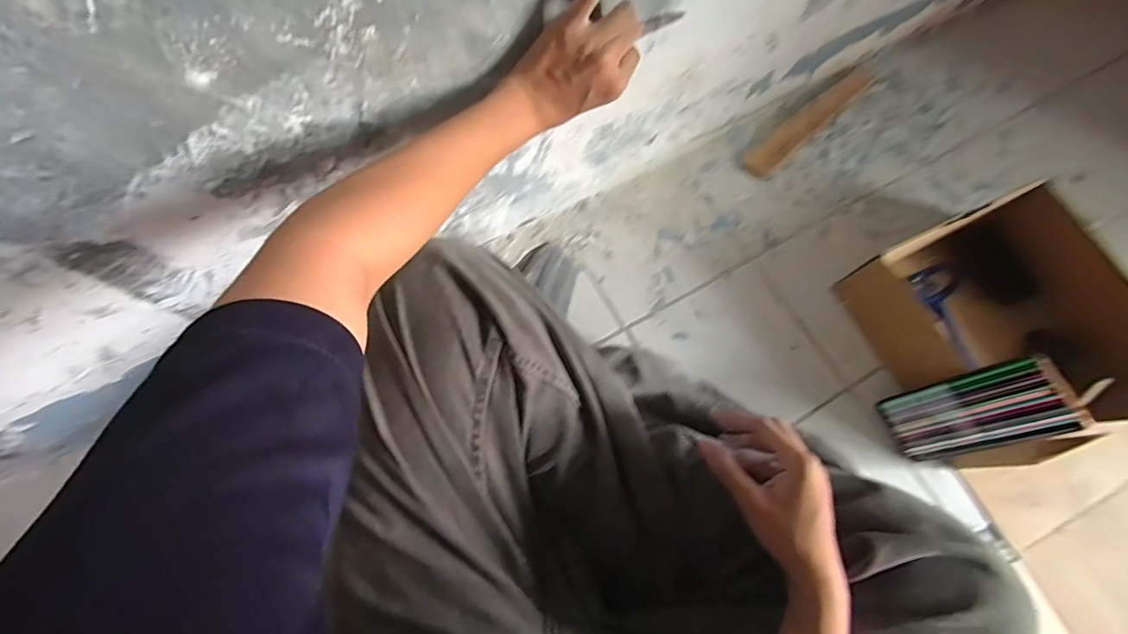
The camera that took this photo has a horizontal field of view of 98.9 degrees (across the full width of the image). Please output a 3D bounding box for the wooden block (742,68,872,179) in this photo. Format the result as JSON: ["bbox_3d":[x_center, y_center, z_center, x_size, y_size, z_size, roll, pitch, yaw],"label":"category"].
[{"bbox_3d":[0.366,-0.292,0.717,0.250,0.016,0.049,-39,79,-13],"label":"wooden block"}]

